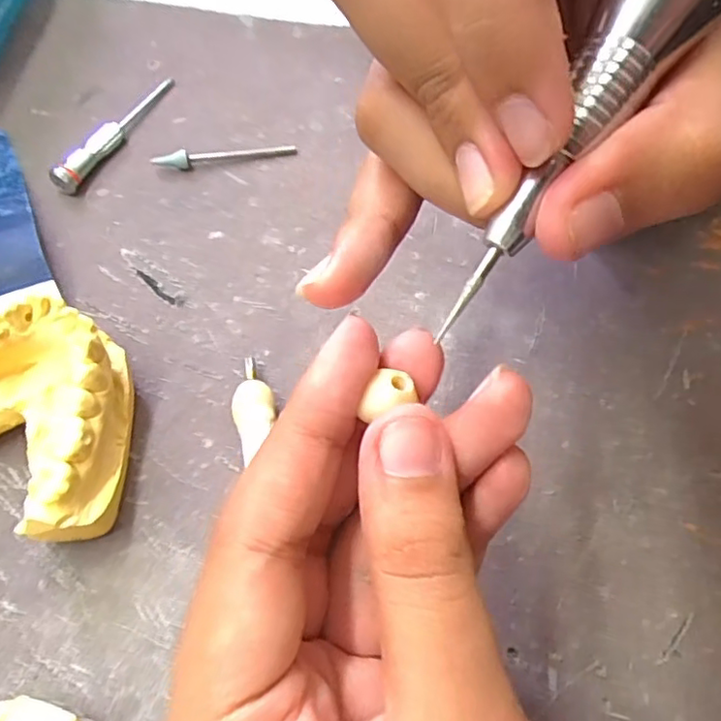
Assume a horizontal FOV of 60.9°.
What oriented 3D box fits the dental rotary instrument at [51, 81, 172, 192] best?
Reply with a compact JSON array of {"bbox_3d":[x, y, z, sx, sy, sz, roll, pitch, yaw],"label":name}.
[{"bbox_3d":[-0.085,-0.081,0.214,0.007,0.009,0.060,27,68,10],"label":"dental rotary instrument"}]

